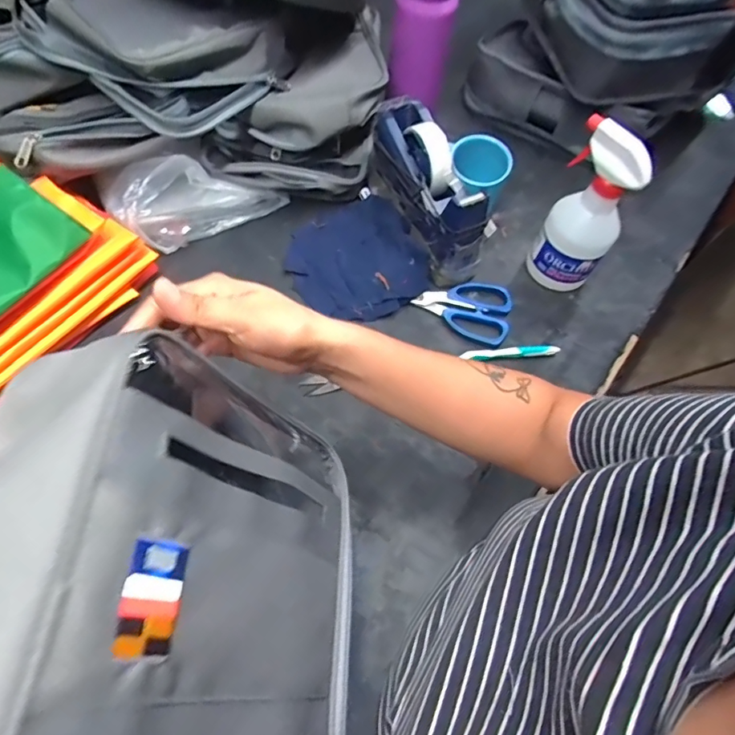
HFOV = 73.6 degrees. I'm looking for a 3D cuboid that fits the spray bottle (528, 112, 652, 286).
[{"bbox_3d":[0.240,-0.169,0.541,0.080,0.193,0.063,32,66,12],"label":"spray bottle"}]

